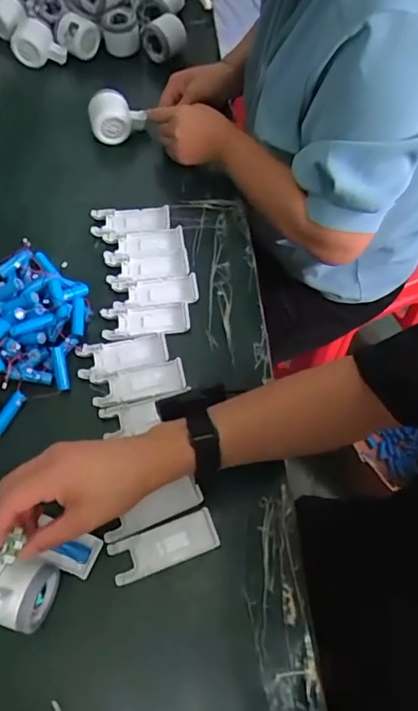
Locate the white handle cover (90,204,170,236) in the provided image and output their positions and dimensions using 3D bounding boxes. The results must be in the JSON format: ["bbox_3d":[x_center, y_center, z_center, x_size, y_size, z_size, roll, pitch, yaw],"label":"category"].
[{"bbox_3d":[-0.107,-0.187,0.699,0.106,0.011,0.040,-6,63,-3],"label":"white handle cover"}]

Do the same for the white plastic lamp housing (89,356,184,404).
[{"bbox_3d":[-0.081,0.029,0.588,0.104,0.006,0.043,-9,63,-5],"label":"white plastic lamp housing"}]

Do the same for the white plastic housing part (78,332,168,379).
[{"bbox_3d":[-0.103,-0.002,0.606,0.104,0.006,0.039,-11,64,-6],"label":"white plastic housing part"}]

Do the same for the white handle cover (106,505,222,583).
[{"bbox_3d":[-0.043,0.186,0.499,0.104,0.006,0.039,-19,65,-10],"label":"white handle cover"}]

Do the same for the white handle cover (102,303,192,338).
[{"bbox_3d":[-0.077,-0.044,0.628,0.106,0.010,0.042,-7,63,-4],"label":"white handle cover"}]

